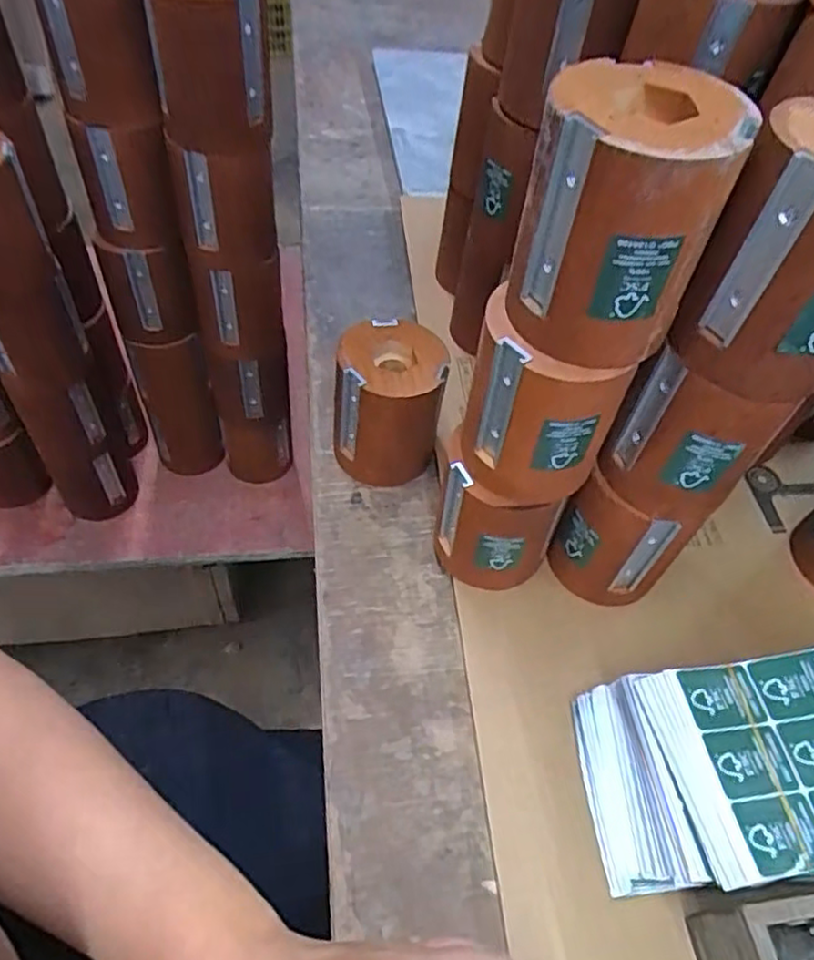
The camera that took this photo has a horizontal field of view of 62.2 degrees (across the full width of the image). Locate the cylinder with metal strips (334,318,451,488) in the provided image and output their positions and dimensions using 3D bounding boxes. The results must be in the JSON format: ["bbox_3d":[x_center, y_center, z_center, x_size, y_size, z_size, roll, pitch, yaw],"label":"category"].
[{"bbox_3d":[-0.014,-0.055,0.503,0.077,0.101,0.076,7,52,0],"label":"cylinder with metal strips"}]

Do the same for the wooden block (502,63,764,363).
[{"bbox_3d":[0.089,-0.113,0.294,0.080,0.098,0.076,12,52,4],"label":"wooden block"}]

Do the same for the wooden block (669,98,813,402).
[{"bbox_3d":[0.172,-0.095,0.292,0.073,0.098,0.074,33,56,19],"label":"wooden block"}]

